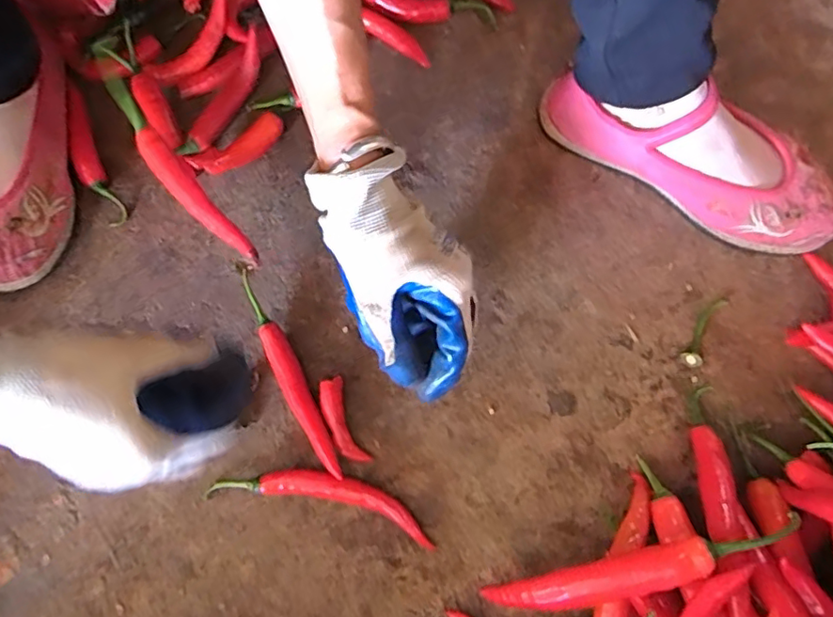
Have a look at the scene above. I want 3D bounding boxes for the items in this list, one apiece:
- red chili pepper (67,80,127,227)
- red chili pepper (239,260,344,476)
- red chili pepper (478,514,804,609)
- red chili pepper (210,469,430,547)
[{"bbox_3d":[-0.258,-0.122,0.439,0.021,0.025,0.124,-24,75,-6],"label":"red chili pepper"},{"bbox_3d":[-0.095,0.041,0.402,0.019,0.017,0.171,-25,76,-6],"label":"red chili pepper"},{"bbox_3d":[0.126,0.154,0.331,0.181,0.024,0.022,-22,74,18],"label":"red chili pepper"},{"bbox_3d":[-0.063,0.128,0.380,0.153,0.014,0.030,13,75,4],"label":"red chili pepper"}]

